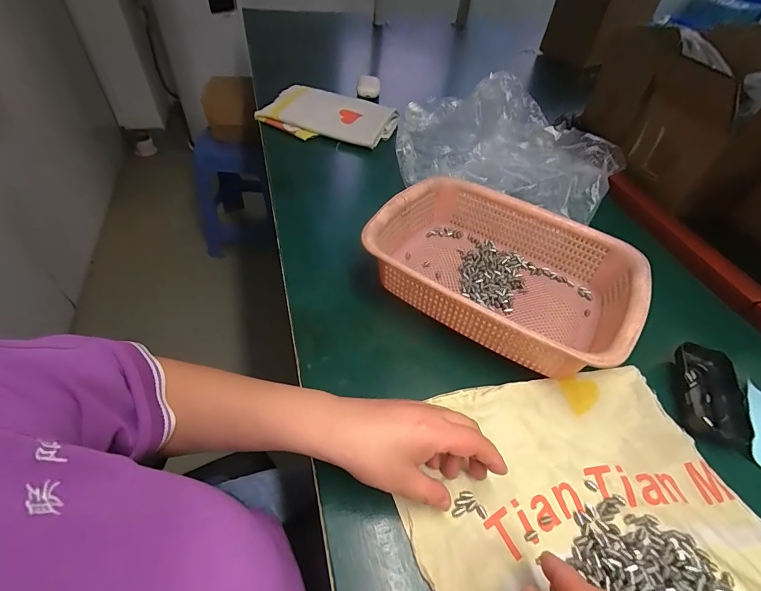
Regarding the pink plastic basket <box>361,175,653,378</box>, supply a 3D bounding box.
[{"bbox_3d":[0.141,-0.034,0.449,0.287,0.074,0.207,28,52,19],"label":"pink plastic basket"}]

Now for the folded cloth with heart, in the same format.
[{"bbox_3d":[-0.104,-0.370,0.766,0.260,0.033,0.172,21,50,13],"label":"folded cloth with heart"}]

